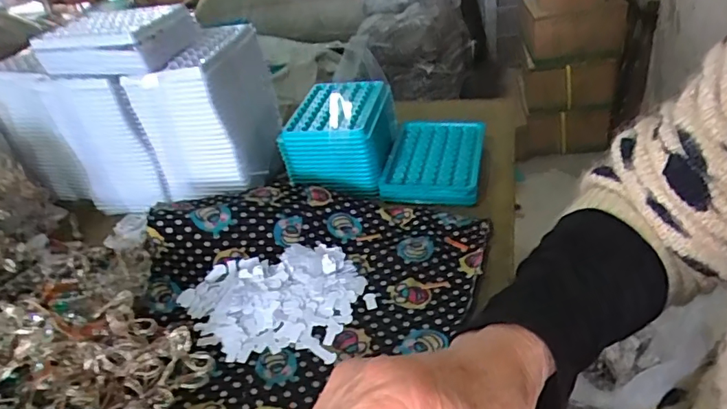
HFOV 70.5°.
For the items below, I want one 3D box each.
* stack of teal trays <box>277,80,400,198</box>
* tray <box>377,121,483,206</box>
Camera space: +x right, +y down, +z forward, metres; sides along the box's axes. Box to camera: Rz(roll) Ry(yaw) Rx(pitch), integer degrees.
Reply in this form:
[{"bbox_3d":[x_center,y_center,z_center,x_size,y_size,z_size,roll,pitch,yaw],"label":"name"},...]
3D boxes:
[{"bbox_3d":[-0.019,-0.077,0.549,0.104,0.066,0.139,1,36,14],"label":"stack of teal trays"},{"bbox_3d":[0.077,-0.051,0.549,0.096,0.018,0.135,2,35,16],"label":"tray"}]

